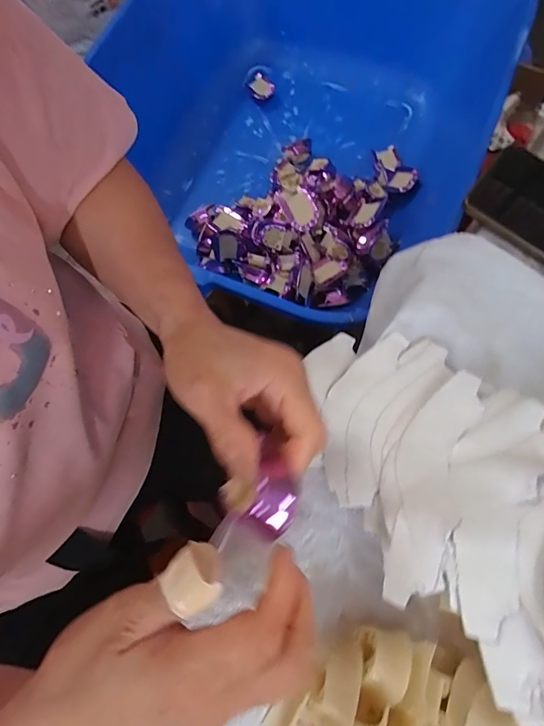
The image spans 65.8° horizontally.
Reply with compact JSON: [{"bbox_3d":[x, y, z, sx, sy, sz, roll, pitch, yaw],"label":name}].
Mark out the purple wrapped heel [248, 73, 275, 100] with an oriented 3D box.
[{"bbox_3d":[-0.018,-0.464,0.710,0.029,0.020,0.041,-41,76,-10],"label":"purple wrapped heel"}]

